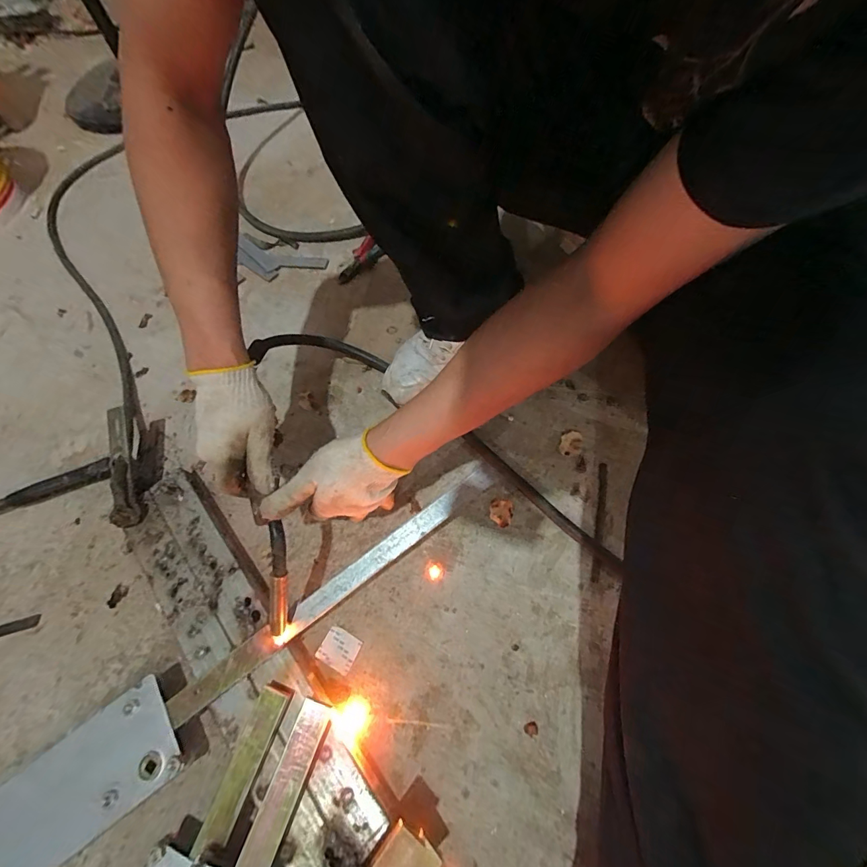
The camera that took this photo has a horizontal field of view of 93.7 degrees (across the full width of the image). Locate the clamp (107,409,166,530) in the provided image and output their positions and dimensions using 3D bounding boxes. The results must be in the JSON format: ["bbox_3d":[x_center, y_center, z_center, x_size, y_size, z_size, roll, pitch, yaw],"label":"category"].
[{"bbox_3d":[-0.427,0.044,0.574,0.043,0.073,0.187,-16,64,-4],"label":"clamp"}]

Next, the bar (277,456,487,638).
[{"bbox_3d":[-0.051,0.134,0.475,0.288,0.009,0.027,-38,78,-6],"label":"bar"}]

